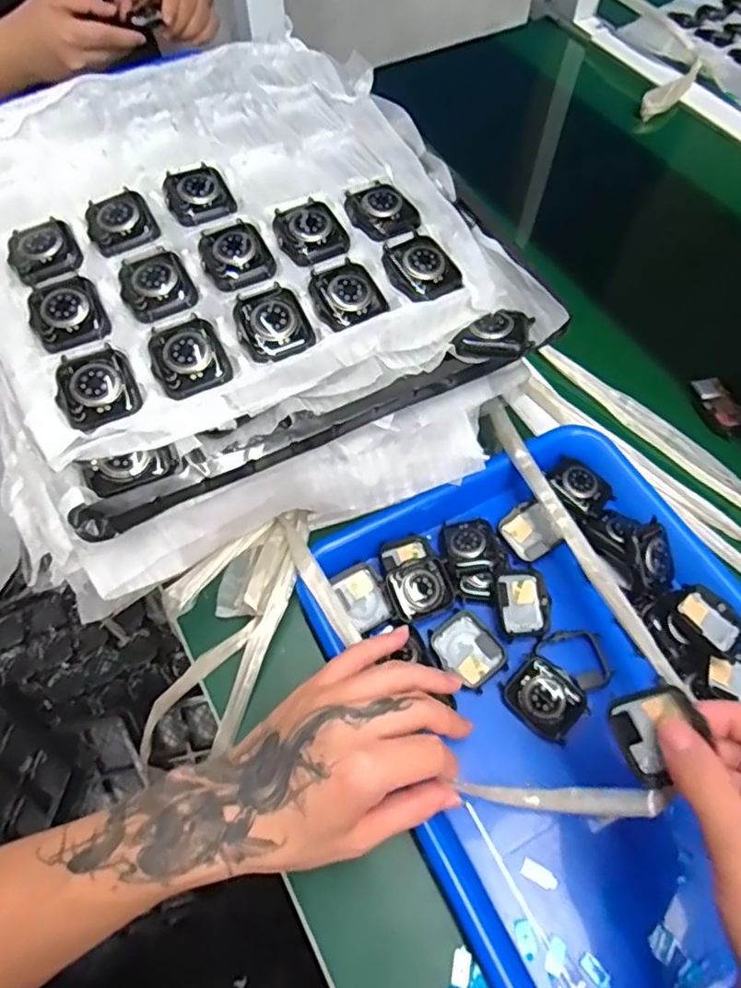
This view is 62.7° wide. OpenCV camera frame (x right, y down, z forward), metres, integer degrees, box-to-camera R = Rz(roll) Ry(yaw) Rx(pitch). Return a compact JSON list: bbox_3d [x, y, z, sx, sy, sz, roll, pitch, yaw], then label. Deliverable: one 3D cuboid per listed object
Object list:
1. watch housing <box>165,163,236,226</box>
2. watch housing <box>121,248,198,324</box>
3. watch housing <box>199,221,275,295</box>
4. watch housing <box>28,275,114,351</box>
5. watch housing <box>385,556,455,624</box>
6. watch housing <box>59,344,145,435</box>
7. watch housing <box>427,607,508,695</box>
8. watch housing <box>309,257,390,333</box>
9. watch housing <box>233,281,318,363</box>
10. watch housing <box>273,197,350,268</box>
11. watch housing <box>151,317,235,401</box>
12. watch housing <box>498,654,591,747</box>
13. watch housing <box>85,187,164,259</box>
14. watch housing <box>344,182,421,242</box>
[{"bbox_3d":[-0.106,-0.185,0.375,0.038,0.008,0.046,-24,63,-11],"label":"watch housing"},{"bbox_3d":[-0.122,-0.119,0.344,0.037,0.008,0.047,-27,64,-12],"label":"watch housing"},{"bbox_3d":[-0.078,-0.139,0.353,0.037,0.007,0.051,-25,64,-12],"label":"watch housing"},{"bbox_3d":[-0.167,-0.099,0.334,0.038,0.009,0.049,-27,64,-12],"label":"watch housing"},{"bbox_3d":[0.033,0.062,0.401,0.041,0.015,0.035,-22,63,-10],"label":"watch housing"},{"bbox_3d":[-0.142,-0.056,0.317,0.037,0.012,0.047,-29,65,-13],"label":"watch housing"},{"bbox_3d":[0.063,0.101,0.391,0.039,0.006,0.046,-36,66,-17],"label":"watch housing"},{"bbox_3d":[-0.014,-0.114,0.347,0.038,0.006,0.044,-23,63,-11],"label":"watch housing"},{"bbox_3d":[-0.055,-0.094,0.337,0.038,0.010,0.043,-24,63,-11],"label":"watch housing"},{"bbox_3d":[-0.037,-0.156,0.363,0.037,0.008,0.044,-30,65,-14],"label":"watch housing"},{"bbox_3d":[-0.097,-0.074,0.326,0.037,0.009,0.048,-22,63,-10],"label":"watch housing"},{"bbox_3d":[0.107,0.125,0.372,0.047,0.012,0.036,39,69,20],"label":"watch housing"},{"bbox_3d":[-0.150,-0.163,0.365,0.037,0.007,0.047,-27,64,-12],"label":"watch housing"},{"bbox_3d":[0.006,-0.178,0.380,0.039,0.010,0.046,-29,65,-13],"label":"watch housing"}]

